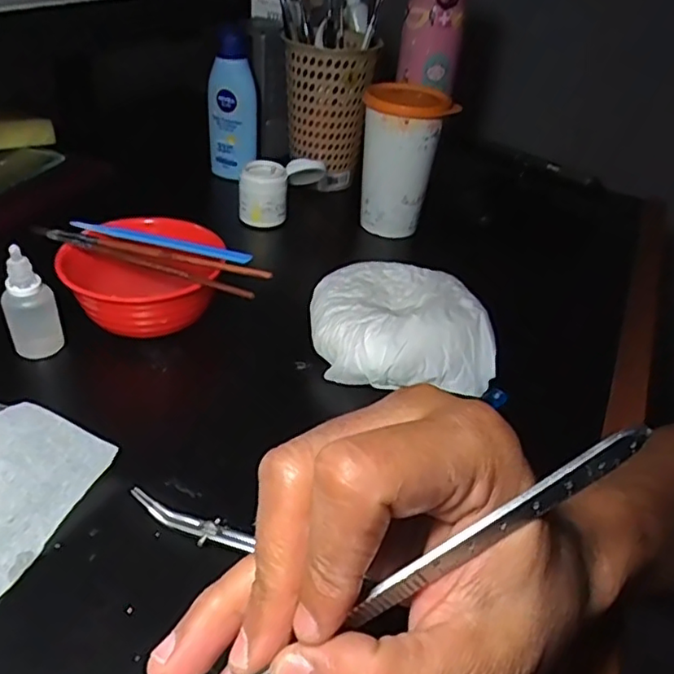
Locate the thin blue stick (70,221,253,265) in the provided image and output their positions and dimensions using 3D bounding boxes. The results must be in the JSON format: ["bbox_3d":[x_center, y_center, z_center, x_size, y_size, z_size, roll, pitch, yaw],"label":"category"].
[{"bbox_3d":[-0.127,-0.069,0.432,0.137,0.005,0.011,13,38,8],"label":"thin blue stick"}]

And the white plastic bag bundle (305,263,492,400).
[{"bbox_3d":[0.043,-0.008,0.437,0.122,0.054,0.112,3,37,-7],"label":"white plastic bag bundle"}]

